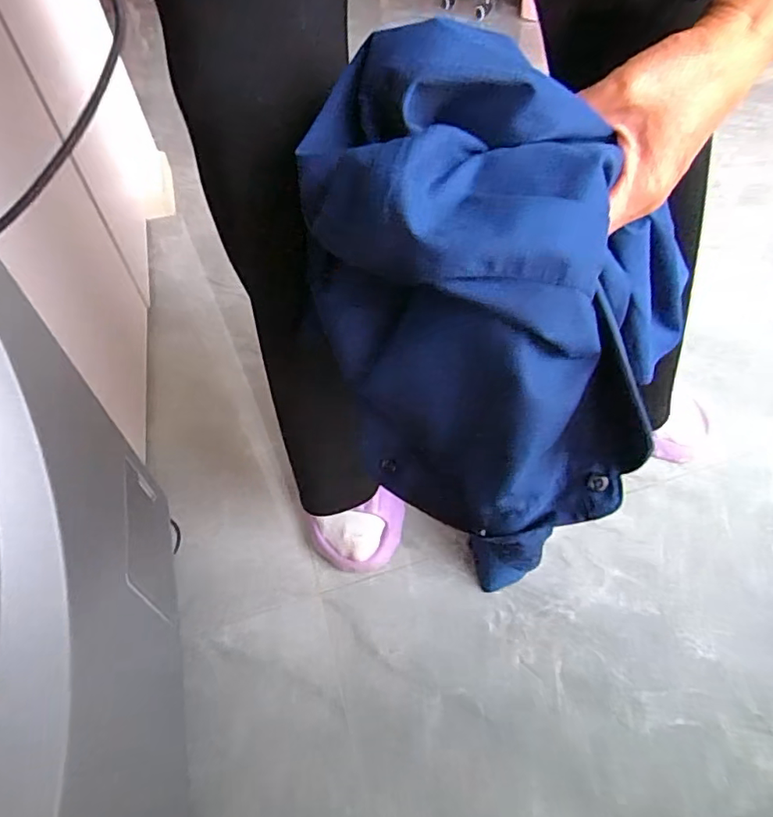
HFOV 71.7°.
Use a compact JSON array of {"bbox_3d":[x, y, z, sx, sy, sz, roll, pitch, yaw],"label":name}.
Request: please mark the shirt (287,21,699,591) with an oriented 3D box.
[{"bbox_3d":[0.039,-0.055,0.288,0.146,0.194,0.206,-10,49,-4],"label":"shirt"}]

